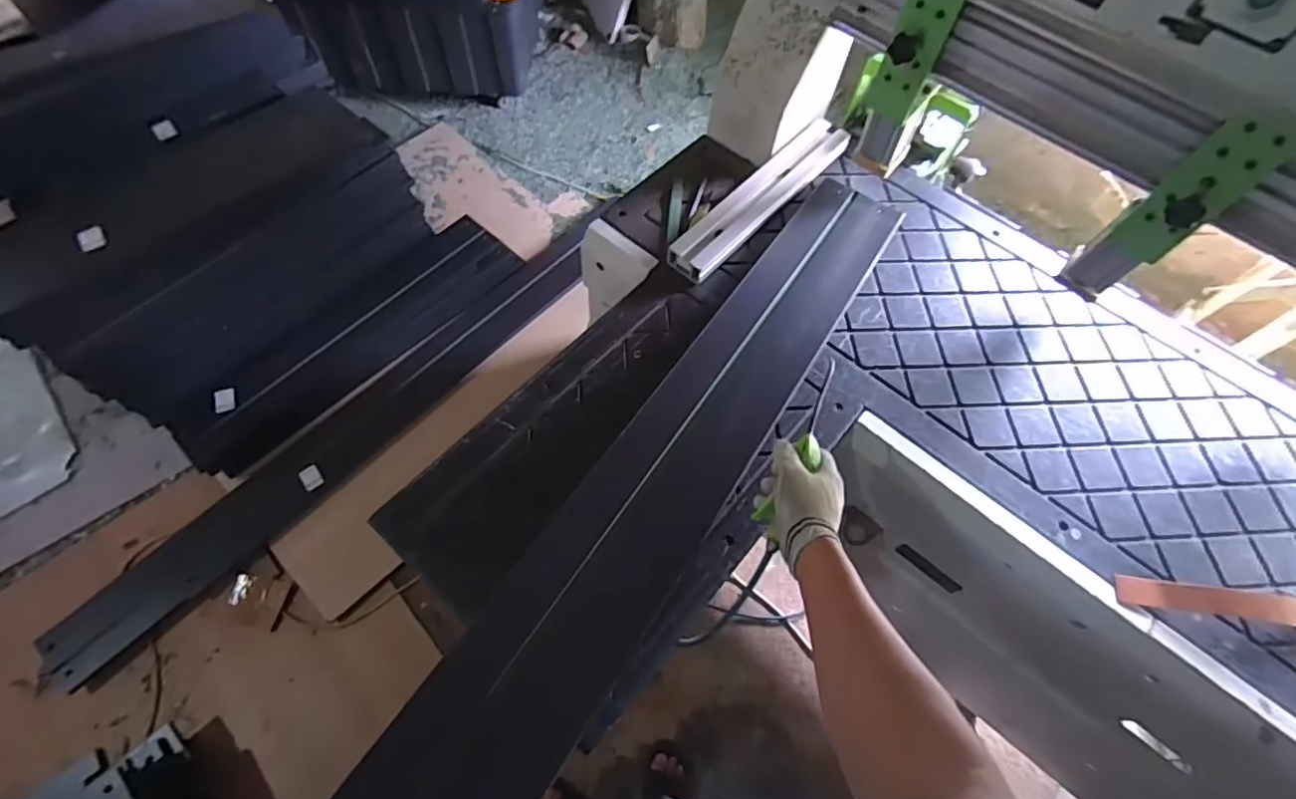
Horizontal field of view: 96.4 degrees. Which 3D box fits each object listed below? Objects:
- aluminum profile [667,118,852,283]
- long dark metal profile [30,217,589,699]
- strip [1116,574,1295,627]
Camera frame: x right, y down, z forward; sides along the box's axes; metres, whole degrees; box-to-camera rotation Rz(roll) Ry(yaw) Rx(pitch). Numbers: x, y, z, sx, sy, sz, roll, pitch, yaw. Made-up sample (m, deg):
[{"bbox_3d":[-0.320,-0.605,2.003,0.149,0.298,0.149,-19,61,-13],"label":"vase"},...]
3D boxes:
[{"bbox_3d":[0.200,-0.362,1.036,0.084,0.042,0.447,39,68,16],"label":"aluminum profile"},{"bbox_3d":[-0.786,0.077,1.575,0.190,0.050,1.600,40,68,16],"label":"long dark metal profile"},{"bbox_3d":[0.767,0.267,0.753,0.290,0.023,0.034,8,64,2],"label":"strip"}]

